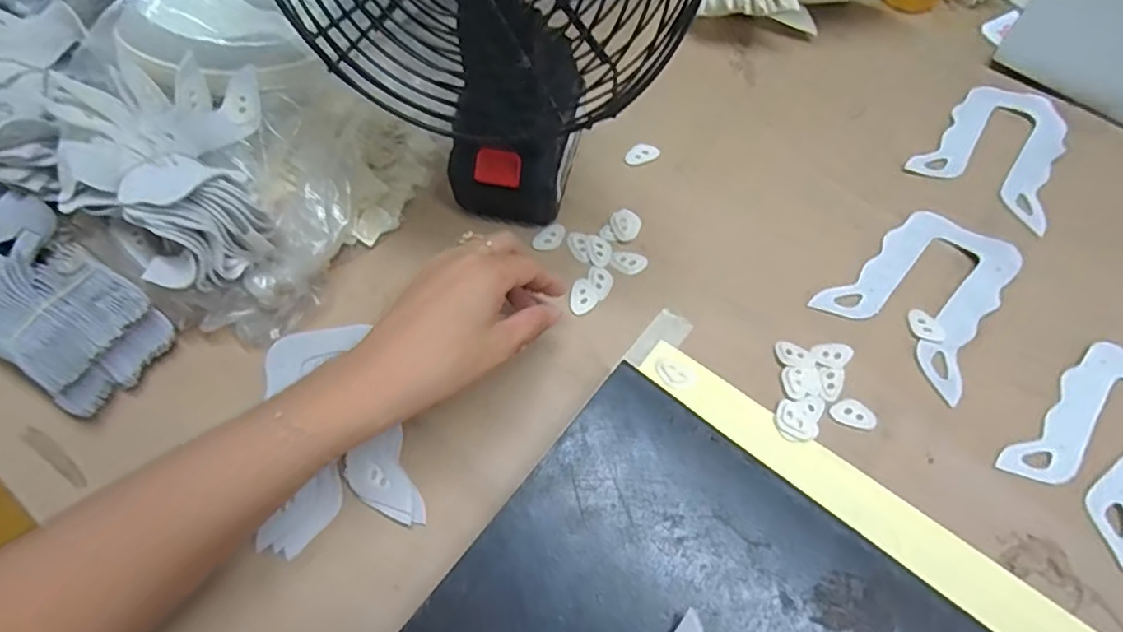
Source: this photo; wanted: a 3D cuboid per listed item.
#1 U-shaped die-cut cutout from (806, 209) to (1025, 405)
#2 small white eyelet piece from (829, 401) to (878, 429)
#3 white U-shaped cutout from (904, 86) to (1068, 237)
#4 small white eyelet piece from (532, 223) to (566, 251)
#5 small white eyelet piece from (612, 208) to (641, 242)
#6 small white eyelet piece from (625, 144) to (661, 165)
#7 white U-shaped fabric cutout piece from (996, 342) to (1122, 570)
[{"bbox_3d":[0.238,-0.020,0.401,0.095,0.013,0.118,34,68,17],"label":"U-shaped die-cut cutout"},{"bbox_3d":[0.177,0.059,0.368,0.026,0.004,0.016,13,64,8],"label":"small white eyelet piece"},{"bbox_3d":[0.335,-0.130,0.461,0.094,0.005,0.123,34,68,17],"label":"white U-shaped cutout"},{"bbox_3d":[-0.009,-0.056,0.433,0.026,0.004,0.017,-34,67,-15],"label":"small white eyelet piece"},{"bbox_3d":[0.046,-0.065,0.433,0.021,0.004,0.025,-11,63,-4],"label":"small white eyelet piece"},{"bbox_3d":[0.061,-0.124,0.464,0.027,0.004,0.015,-23,65,-10],"label":"small white eyelet piece"},{"bbox_3d":[0.326,0.072,0.358,0.124,0.005,0.073,-39,68,-17],"label":"white U-shaped fabric cutout piece"}]

